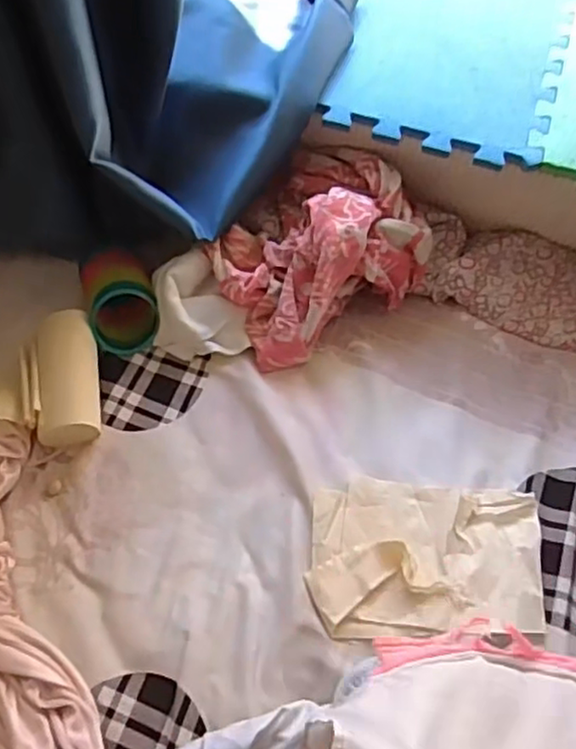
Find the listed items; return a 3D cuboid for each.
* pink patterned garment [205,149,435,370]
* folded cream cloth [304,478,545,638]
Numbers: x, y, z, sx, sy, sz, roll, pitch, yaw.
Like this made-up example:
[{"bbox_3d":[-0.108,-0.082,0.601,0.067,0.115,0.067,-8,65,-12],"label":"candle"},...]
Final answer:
[{"bbox_3d":[0.033,-0.170,0.882,0.263,0.122,0.211,-29,64,-19],"label":"pink patterned garment"},{"bbox_3d":[0.154,0.202,0.749,0.250,0.020,0.170,5,60,-1],"label":"folded cream cloth"}]

